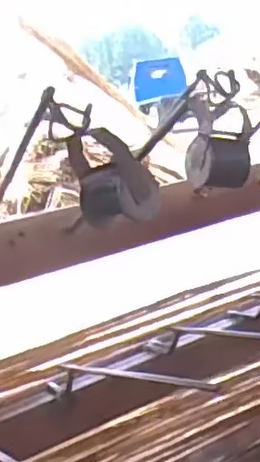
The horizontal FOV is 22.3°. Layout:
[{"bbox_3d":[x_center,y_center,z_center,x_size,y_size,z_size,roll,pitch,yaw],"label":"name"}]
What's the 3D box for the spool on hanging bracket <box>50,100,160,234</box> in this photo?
[{"bbox_3d":[-0.019,-0.050,0.497,0.072,0.089,0.038,-7,12,1],"label":"spool on hanging bracket"}]

